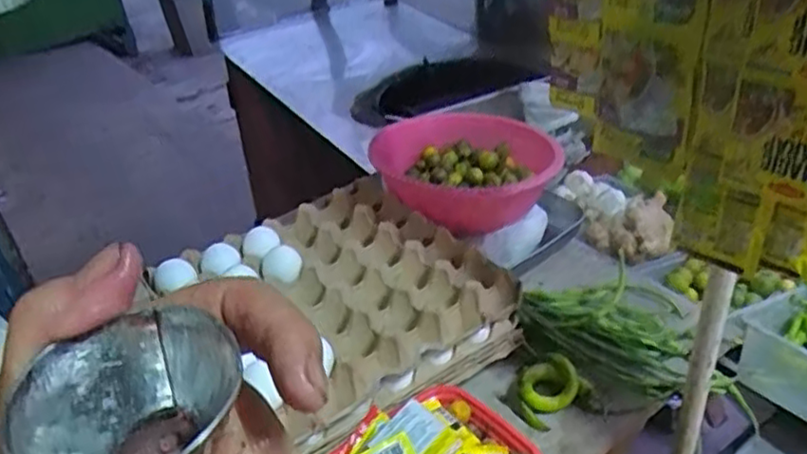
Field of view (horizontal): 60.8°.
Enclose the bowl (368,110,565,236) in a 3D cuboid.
[{"bbox_3d":[0.082,-0.070,0.892,0.232,0.085,0.221,-4,35,3],"label":"bowl"}]

